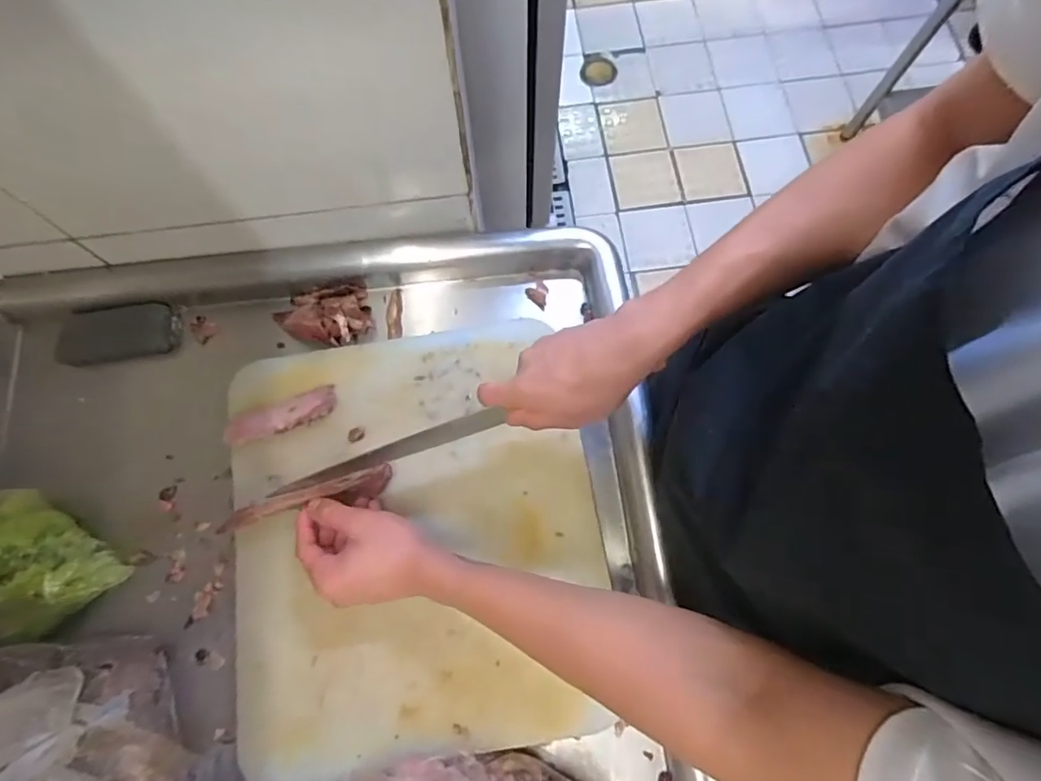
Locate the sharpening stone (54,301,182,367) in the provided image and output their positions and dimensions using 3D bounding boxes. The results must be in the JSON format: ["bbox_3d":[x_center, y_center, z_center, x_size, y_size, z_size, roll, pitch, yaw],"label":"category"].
[{"bbox_3d":[-0.439,-0.062,0.582,0.128,0.017,0.056,-9,71,-2],"label":"sharpening stone"}]

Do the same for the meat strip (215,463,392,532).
[{"bbox_3d":[-0.201,0.102,0.501,0.160,0.023,0.020,-16,71,-7],"label":"meat strip"}]

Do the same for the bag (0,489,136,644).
[{"bbox_3d":[-0.457,0.159,0.479,0.118,0.074,0.099,39,76,13],"label":"bag"}]

